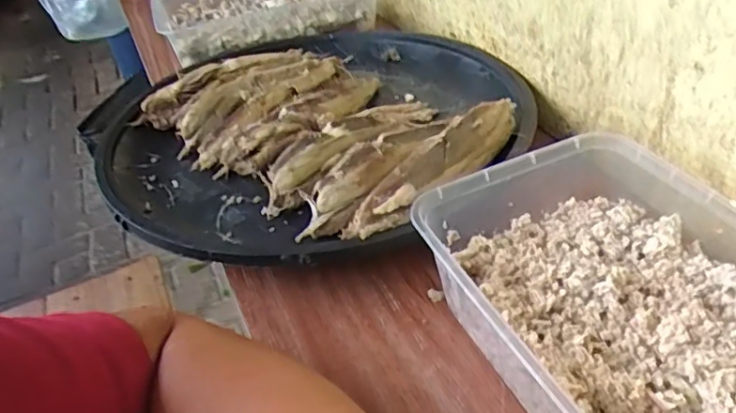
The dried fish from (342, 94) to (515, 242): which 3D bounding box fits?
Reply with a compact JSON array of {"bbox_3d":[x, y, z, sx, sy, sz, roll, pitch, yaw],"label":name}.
[{"bbox_3d":[0.054,-0.034,0.460,0.047,0.019,0.187,25,48,35],"label":"dried fish"}]

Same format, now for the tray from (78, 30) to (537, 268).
[{"bbox_3d":[-0.044,-0.072,0.558,0.358,0.059,0.338,-5,38,4],"label":"tray"}]

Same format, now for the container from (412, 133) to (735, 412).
[{"bbox_3d":[0.145,0.071,0.328,0.162,0.078,0.262,-21,40,-17],"label":"container"}]

